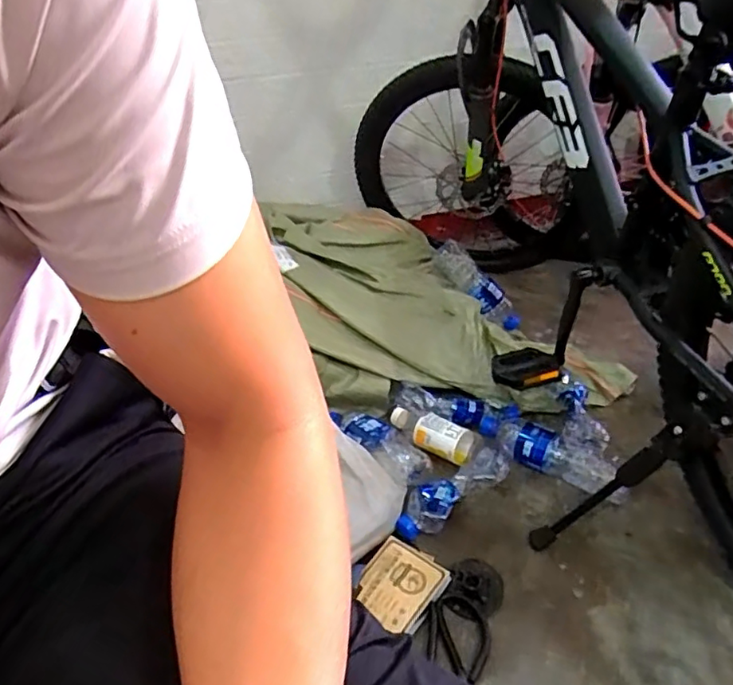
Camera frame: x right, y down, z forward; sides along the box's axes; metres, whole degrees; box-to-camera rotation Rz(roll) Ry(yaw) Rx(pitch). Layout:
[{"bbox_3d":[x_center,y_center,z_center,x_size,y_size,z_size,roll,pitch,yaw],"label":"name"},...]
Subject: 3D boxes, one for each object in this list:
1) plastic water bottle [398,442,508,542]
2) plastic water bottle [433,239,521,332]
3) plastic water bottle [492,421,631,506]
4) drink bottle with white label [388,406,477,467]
[{"bbox_3d":[0.126,0.210,0.828,0.218,0.041,0.058,-25,39,-29],"label":"plastic water bottle"},{"bbox_3d":[0.230,-0.110,1.181,0.231,0.062,0.068,44,40,-7],"label":"plastic water bottle"},{"bbox_3d":[0.287,0.173,0.856,0.202,0.054,0.056,21,41,32],"label":"plastic water bottle"},{"bbox_3d":[0.100,0.138,0.916,0.164,0.051,0.053,24,43,36],"label":"drink bottle with white label"}]

